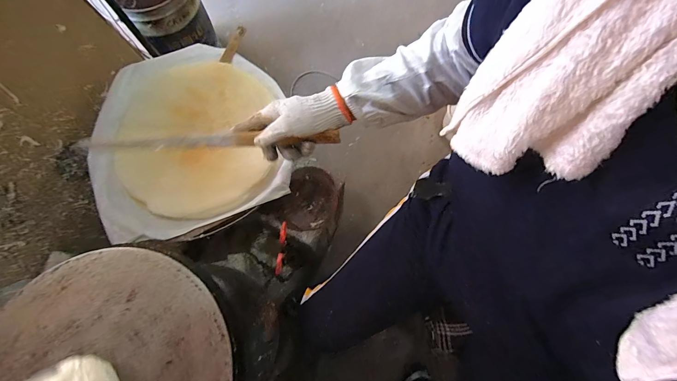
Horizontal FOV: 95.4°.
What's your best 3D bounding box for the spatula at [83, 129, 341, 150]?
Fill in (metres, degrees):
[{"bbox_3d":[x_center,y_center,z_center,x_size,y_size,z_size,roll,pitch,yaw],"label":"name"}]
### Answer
[{"bbox_3d":[-0.214,-0.077,0.494,0.432,0.029,0.015,0,72,8],"label":"spatula"}]

